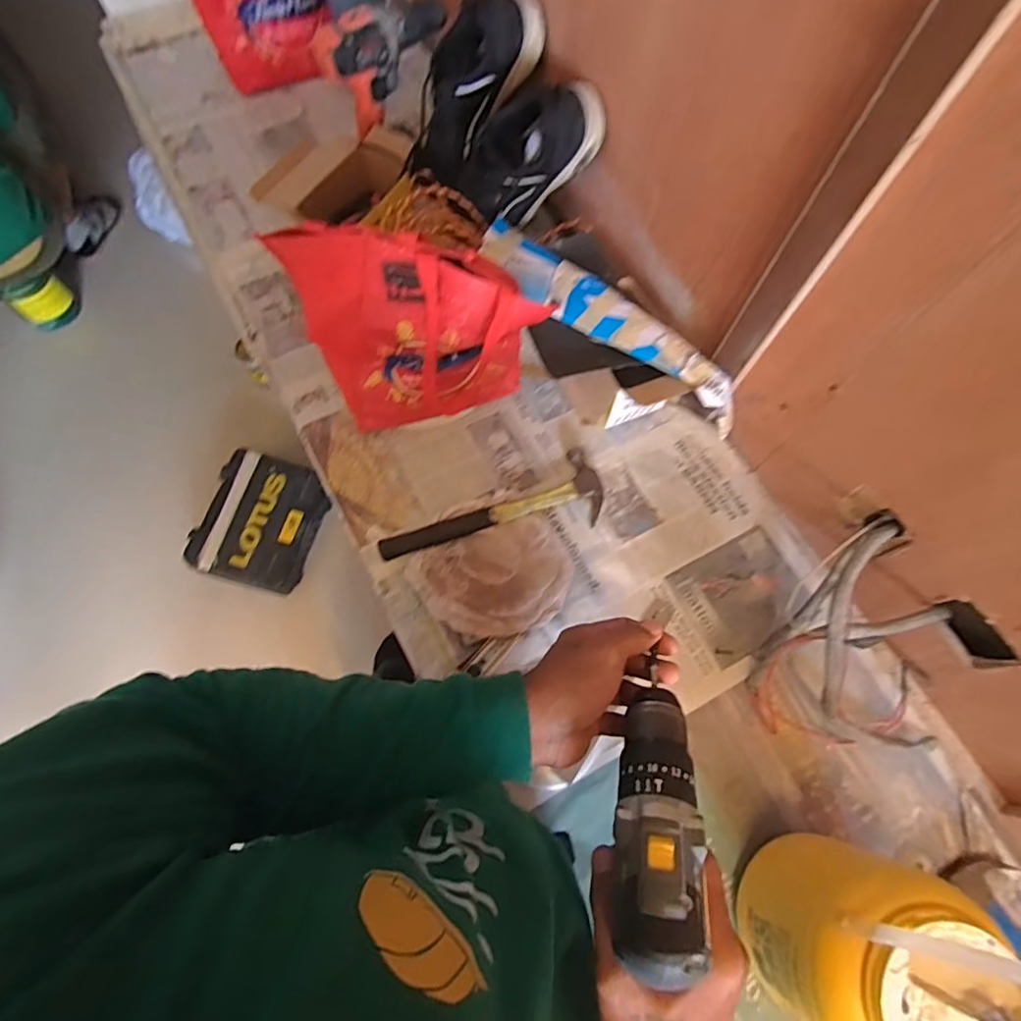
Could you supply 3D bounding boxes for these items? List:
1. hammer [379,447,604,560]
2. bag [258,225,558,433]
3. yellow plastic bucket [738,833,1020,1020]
[{"bbox_3d":[-0.020,0.006,0.707,0.290,0.028,0.091,-19,71,-10],"label":"hammer"},{"bbox_3d":[-0.111,-0.213,0.697,0.293,0.233,0.146,-5,70,-5],"label":"bag"},{"bbox_3d":[0.310,0.371,0.450,0.149,0.263,0.156,1,69,-3],"label":"yellow plastic bucket"}]

